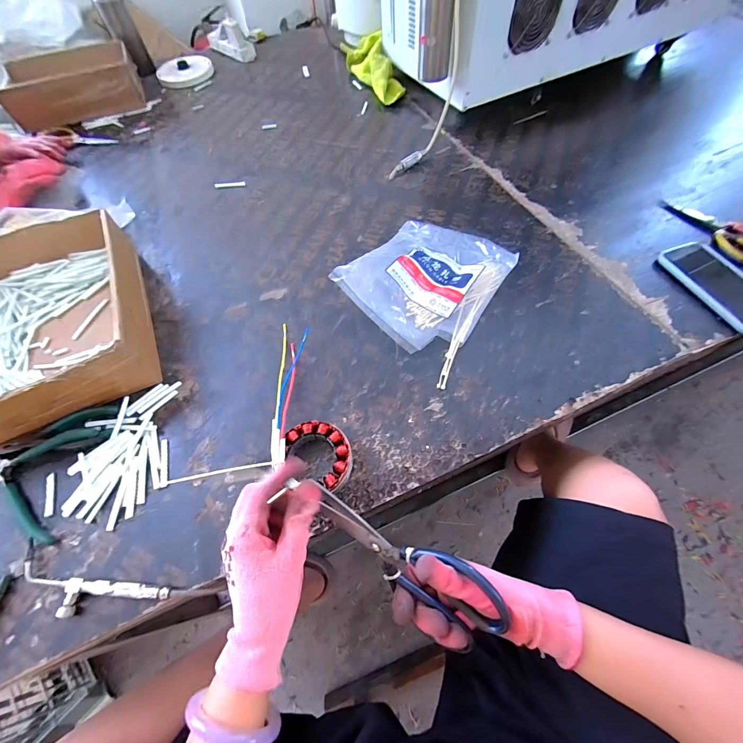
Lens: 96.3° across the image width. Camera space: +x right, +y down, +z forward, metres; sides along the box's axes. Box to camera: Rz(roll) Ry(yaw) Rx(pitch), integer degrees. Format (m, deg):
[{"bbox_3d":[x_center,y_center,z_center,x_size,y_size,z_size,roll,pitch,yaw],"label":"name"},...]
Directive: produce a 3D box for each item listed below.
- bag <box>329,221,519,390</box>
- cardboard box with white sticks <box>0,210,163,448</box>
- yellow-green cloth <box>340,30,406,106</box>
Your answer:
[{"bbox_3d":[0.085,-0.149,0.502,0.203,0.062,0.270,28,65,17],"label":"bag"},{"bbox_3d":[-0.465,-0.082,0.479,0.246,0.090,0.342,-23,62,-10],"label":"cardboard box with white sticks"},{"bbox_3d":[0.002,-0.802,0.877,0.094,0.074,0.305,-15,61,-6],"label":"yellow-green cloth"}]

